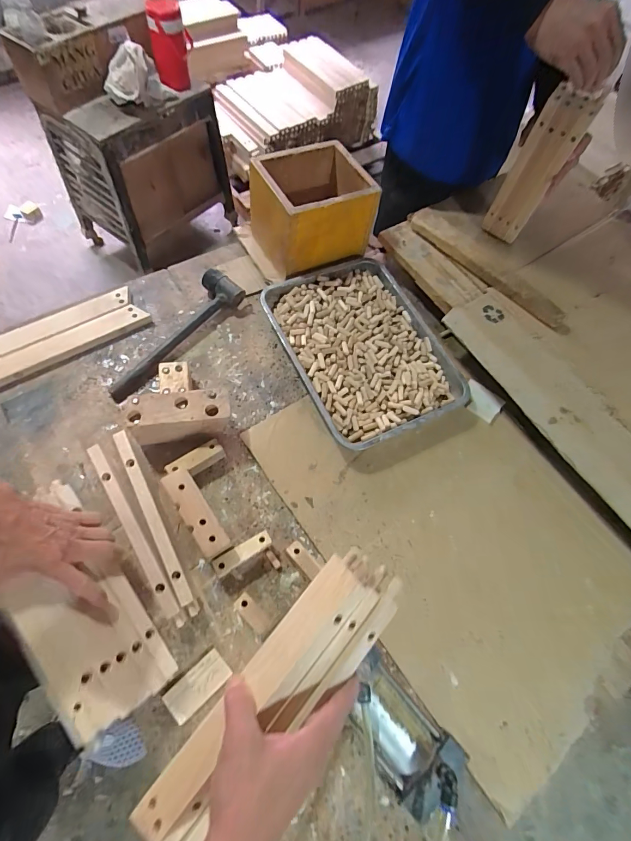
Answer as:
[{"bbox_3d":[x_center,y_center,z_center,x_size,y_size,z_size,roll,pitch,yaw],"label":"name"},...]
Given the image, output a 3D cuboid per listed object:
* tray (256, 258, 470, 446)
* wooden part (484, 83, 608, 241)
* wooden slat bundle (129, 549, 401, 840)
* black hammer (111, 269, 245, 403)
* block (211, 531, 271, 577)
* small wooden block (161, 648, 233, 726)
[{"bbox_3d":[0.092,-0.148,0.806,0.292,0.038,0.391,-22,70,-17],"label":"tray"},{"bbox_3d":[0.417,-0.472,0.778,0.087,0.270,0.036,31,69,10],"label":"wooden part"},{"bbox_3d":[-0.042,0.254,0.369,0.079,0.032,0.299,43,82,15],"label":"wooden slat bundle"},{"bbox_3d":[-0.264,-0.162,0.773,0.091,0.049,0.327,31,66,7],"label":"black hammer"},{"bbox_3d":[-0.114,0.210,0.632,0.092,0.041,0.026,-26,72,-18],"label":"block"},{"bbox_3d":[-0.167,0.373,0.565,0.088,0.012,0.045,-37,76,-21],"label":"small wooden block"}]

